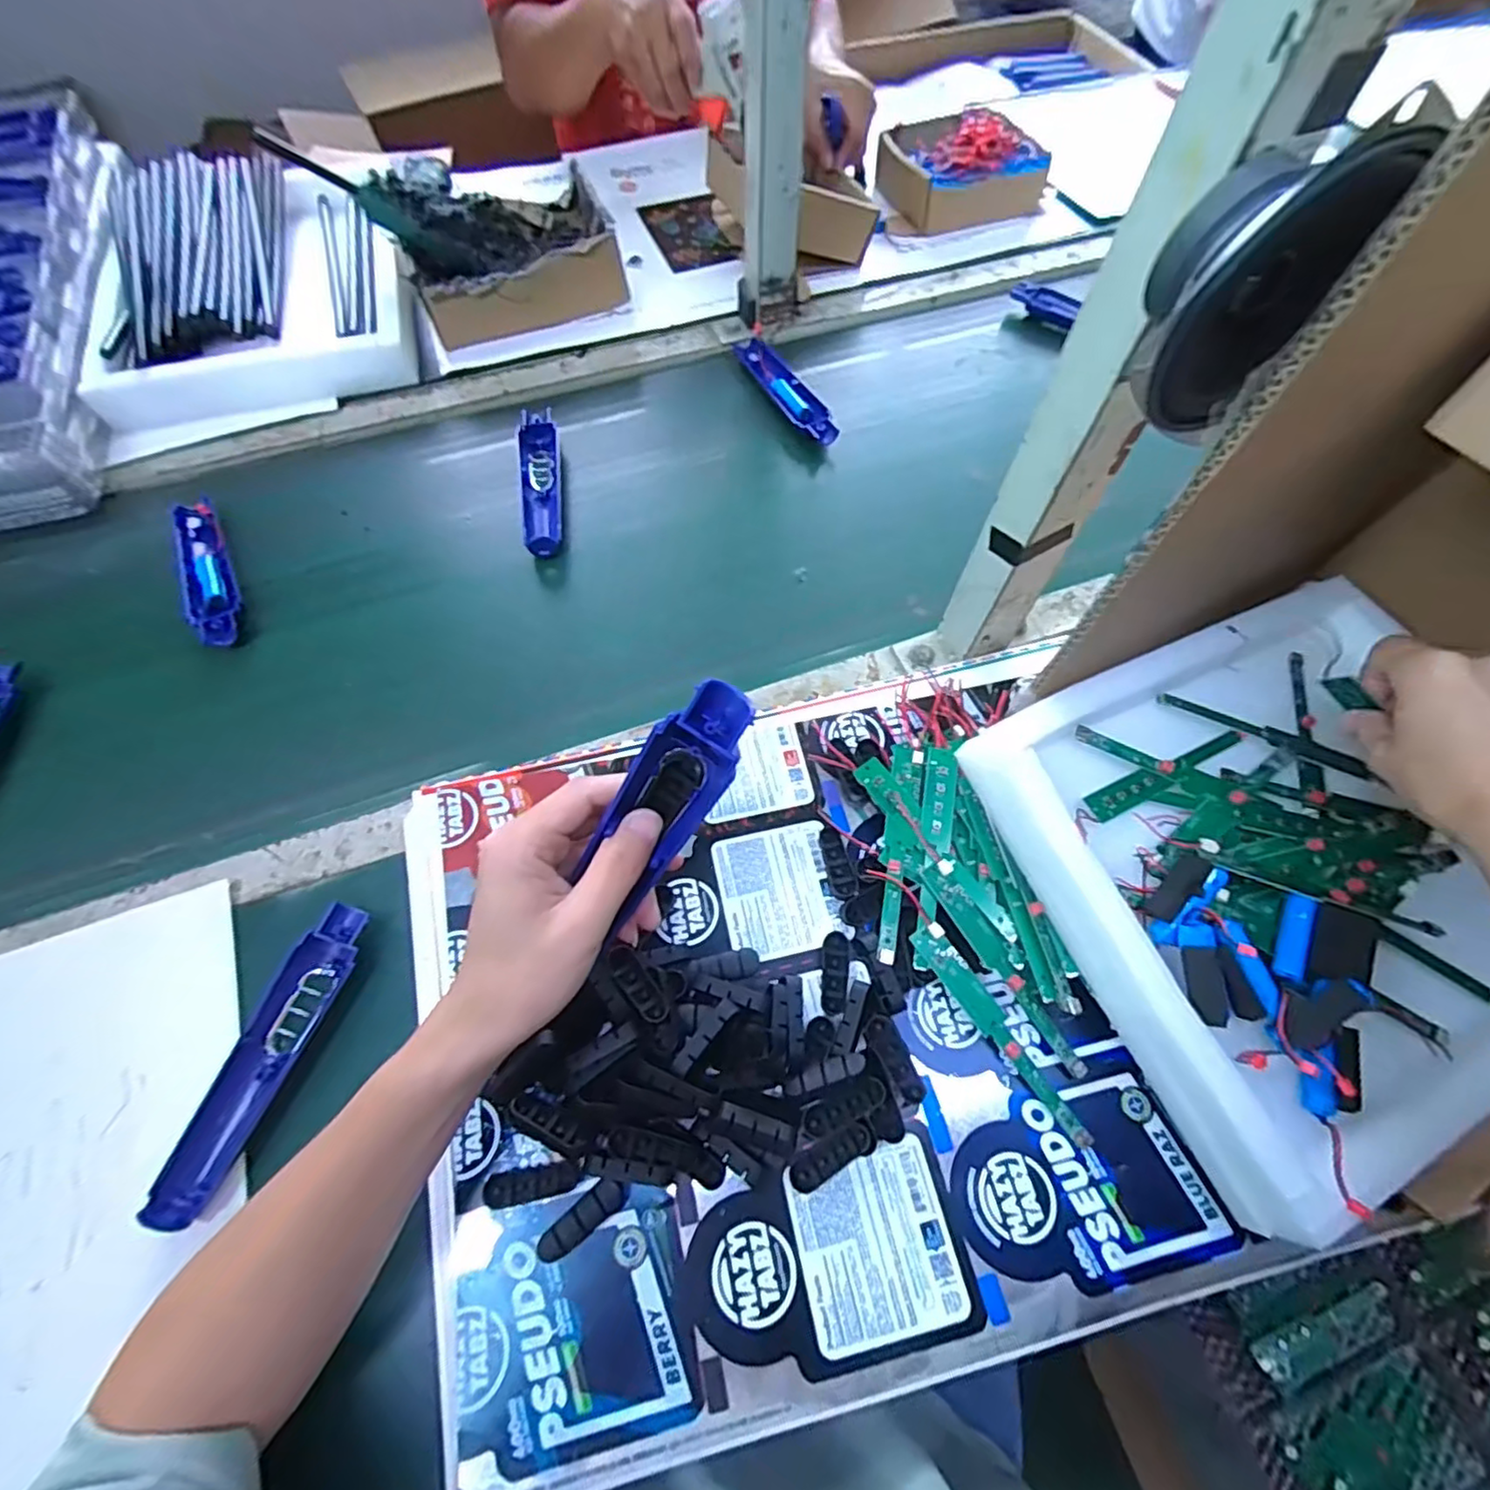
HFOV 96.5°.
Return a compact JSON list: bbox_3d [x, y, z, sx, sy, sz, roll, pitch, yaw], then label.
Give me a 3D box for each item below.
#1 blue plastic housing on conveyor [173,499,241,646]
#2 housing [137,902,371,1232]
[{"bbox_3d":[-0.453,-0.148,0.555,0.036,0.020,0.163,-24,66,-14],"label":"blue plastic housing on conveyor"},{"bbox_3d":[-0.281,0.180,0.392,0.035,0.026,0.173,21,63,9],"label":"housing"}]

